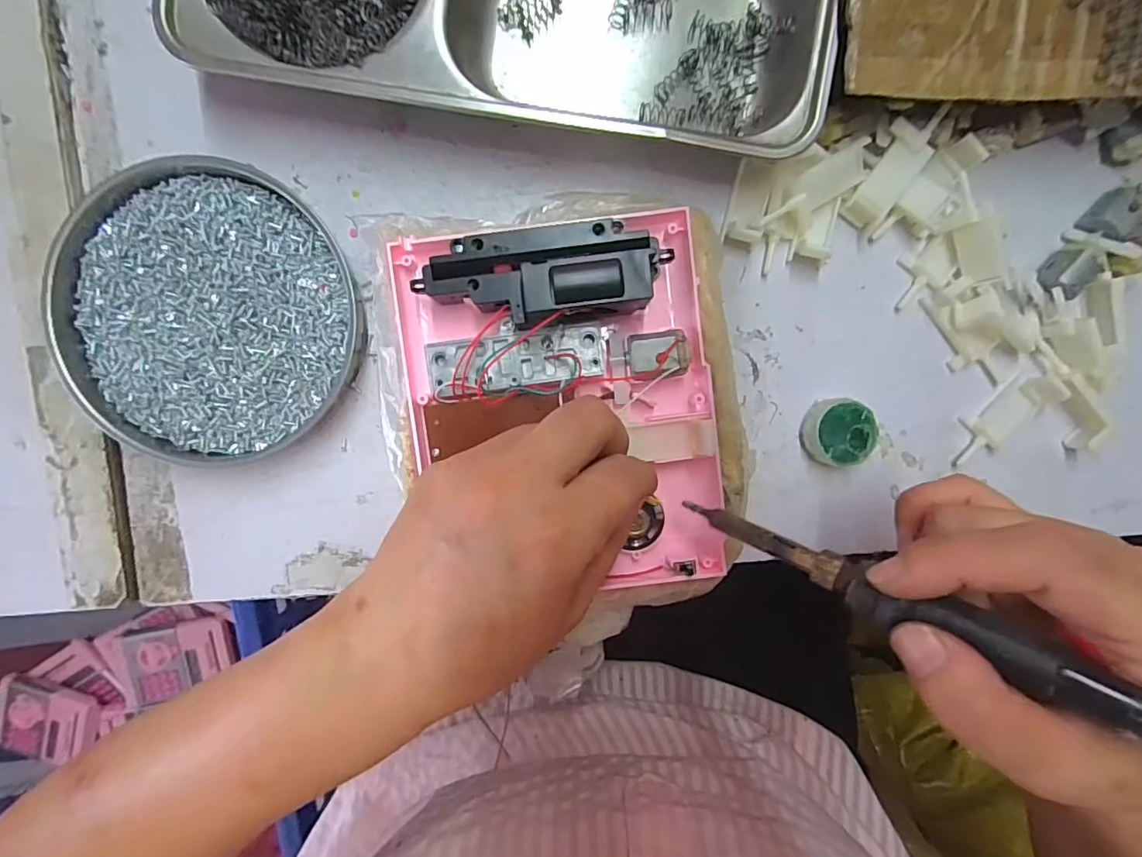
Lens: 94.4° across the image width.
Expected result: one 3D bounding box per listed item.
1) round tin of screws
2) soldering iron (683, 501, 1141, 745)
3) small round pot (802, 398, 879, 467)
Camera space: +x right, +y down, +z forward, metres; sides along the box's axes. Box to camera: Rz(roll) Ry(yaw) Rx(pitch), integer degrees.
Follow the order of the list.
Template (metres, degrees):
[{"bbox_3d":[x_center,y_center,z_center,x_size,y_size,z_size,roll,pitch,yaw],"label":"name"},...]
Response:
[{"bbox_3d":[-0.172,-0.054,0.252,0.133,0.019,0.136,0,96,-1],"label":"round tin of screws"},{"bbox_3d":[0.127,0.065,0.159,0.199,0.019,0.014,22,98,36],"label":"soldering iron"},{"bbox_3d":[0.135,0.002,0.268,0.031,0.019,0.032,0,96,-1],"label":"small round pot"}]

